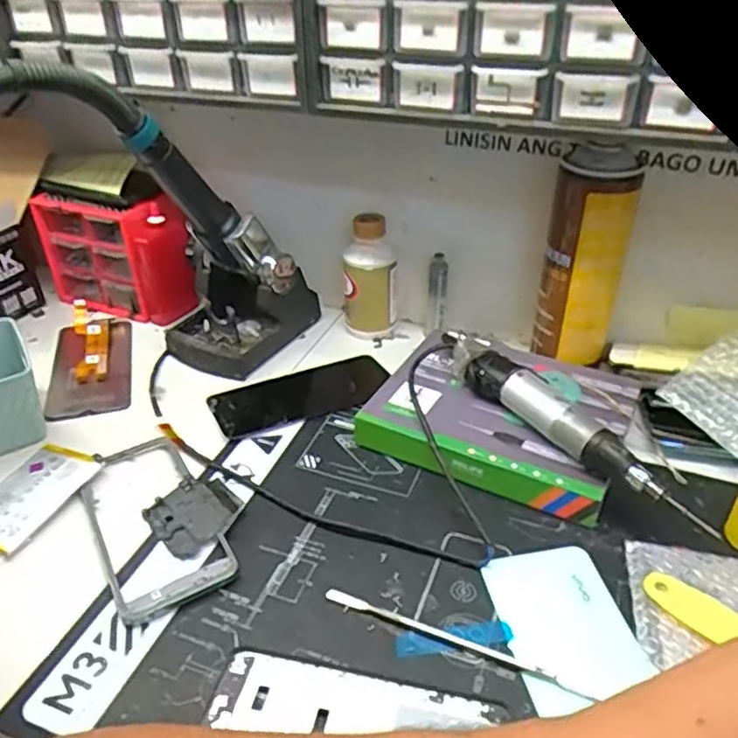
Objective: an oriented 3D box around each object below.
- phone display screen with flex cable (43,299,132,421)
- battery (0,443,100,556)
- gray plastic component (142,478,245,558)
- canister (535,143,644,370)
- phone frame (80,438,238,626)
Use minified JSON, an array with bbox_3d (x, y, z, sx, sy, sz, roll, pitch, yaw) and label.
[{"bbox_3d":[-0.269,-0.013,0.631,0.075,0.017,0.178,-11,37,-13],"label":"phone display screen with flex cable"},{"bbox_3d":[-0.249,0.092,0.483,0.058,0.007,0.094,12,38,18],"label":"battery"},{"bbox_3d":[-0.123,0.101,0.470,0.058,0.013,0.061,-29,44,-33],"label":"gray plastic component"},{"bbox_3d":[0.185,-0.097,0.555,0.065,0.181,0.071,13,38,18],"label":"canister"},{"bbox_3d":[-0.155,0.104,0.468,0.078,0.010,0.163,-20,40,-24],"label":"phone frame"}]

